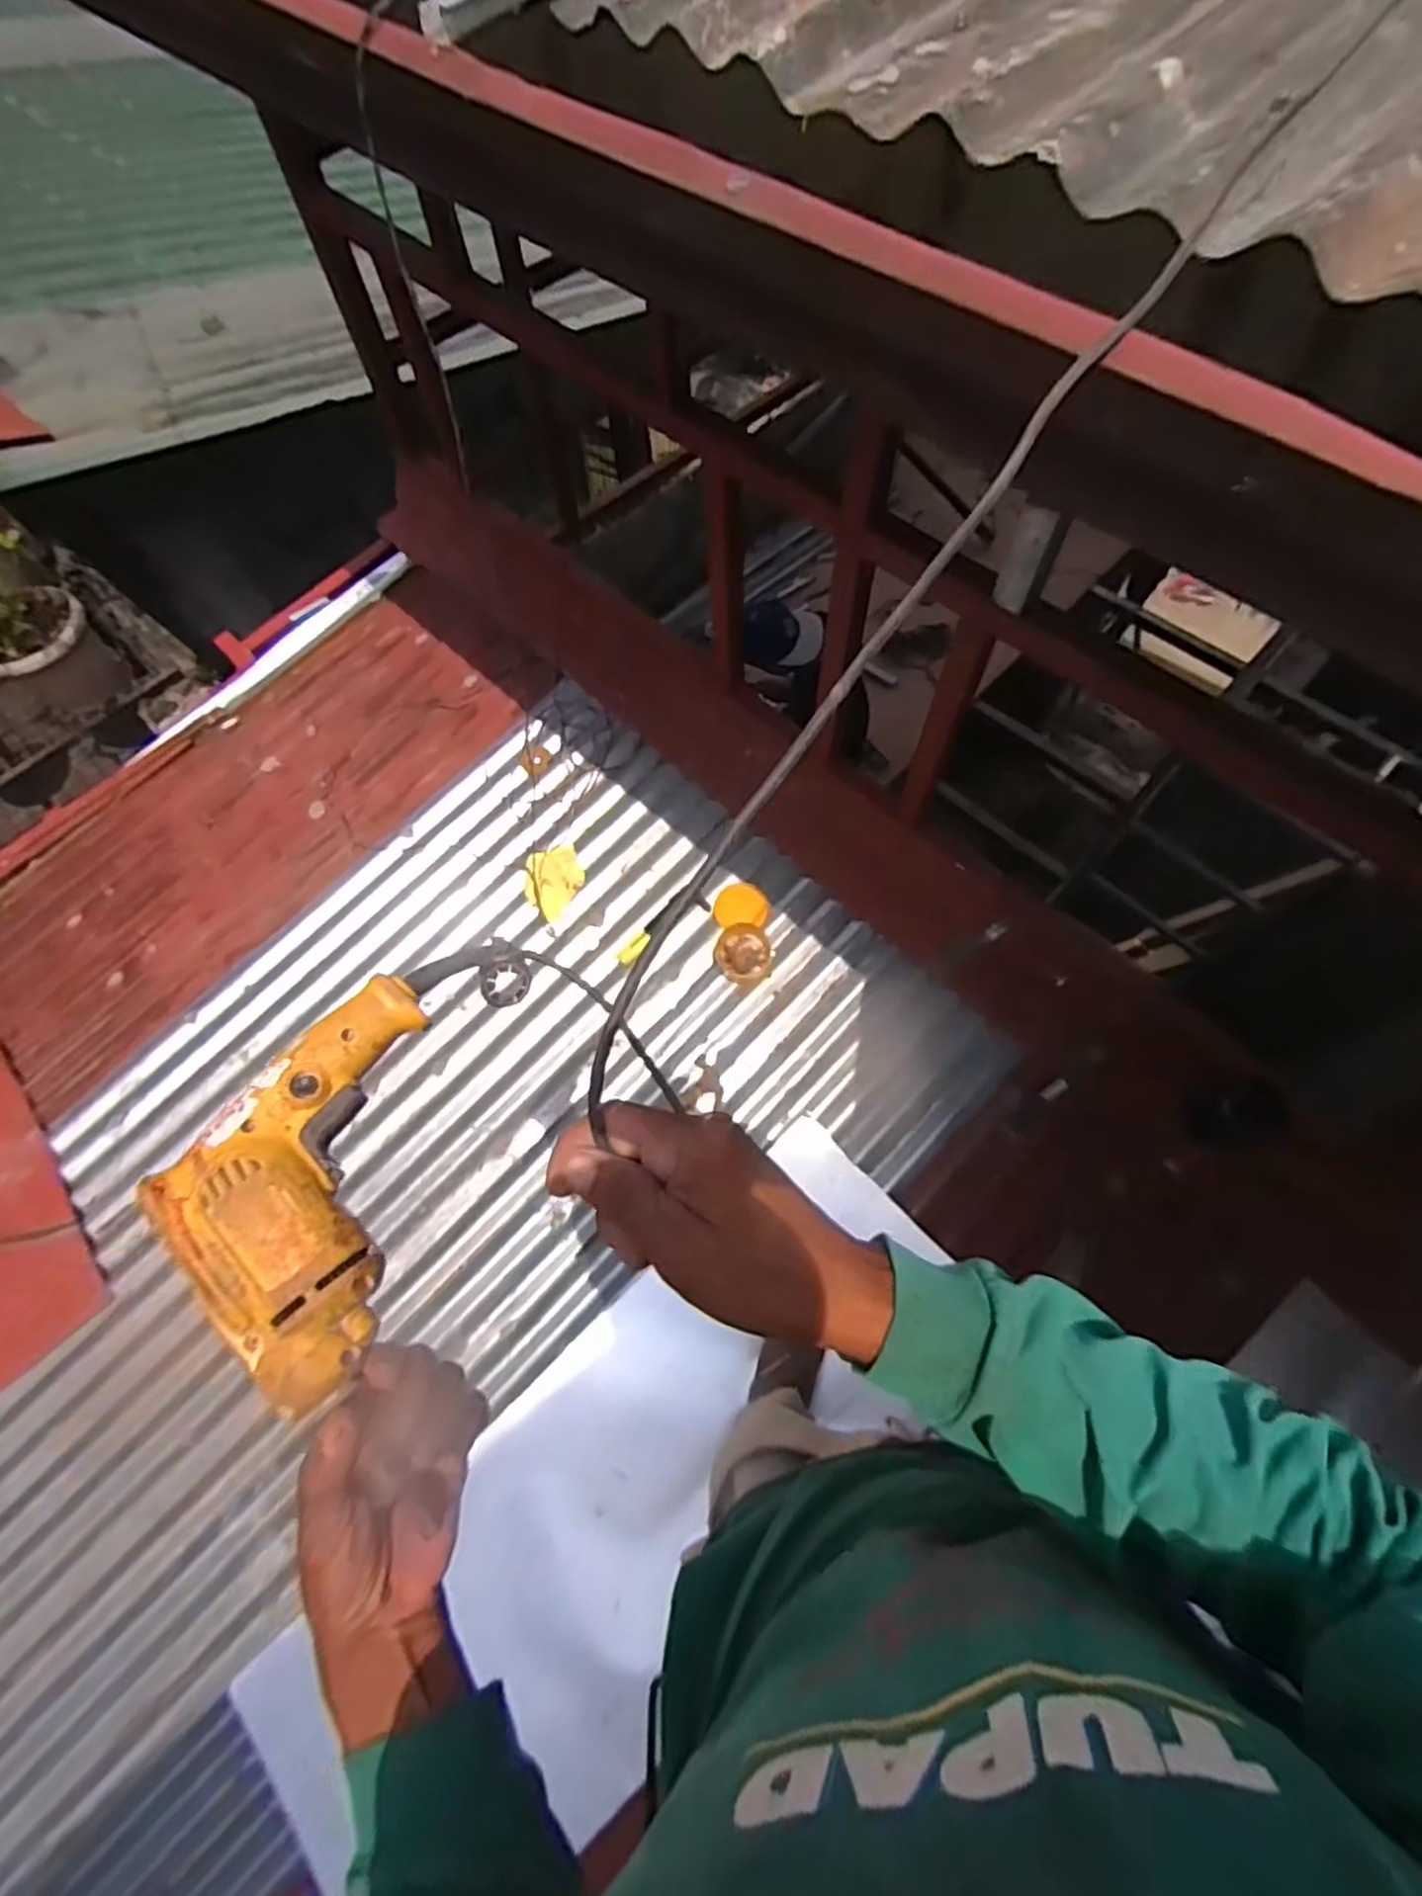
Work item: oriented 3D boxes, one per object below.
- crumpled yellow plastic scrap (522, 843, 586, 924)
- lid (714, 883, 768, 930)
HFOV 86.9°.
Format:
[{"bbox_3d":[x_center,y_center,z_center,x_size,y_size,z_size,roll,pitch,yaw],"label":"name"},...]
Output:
[{"bbox_3d":[-0.372,-0.157,1.792,0.139,0.024,0.184,-21,67,-6],"label":"crumpled yellow plastic scrap"},{"bbox_3d":[0.068,-0.096,1.679,0.117,0.023,0.105,0,66,3],"label":"lid"}]

